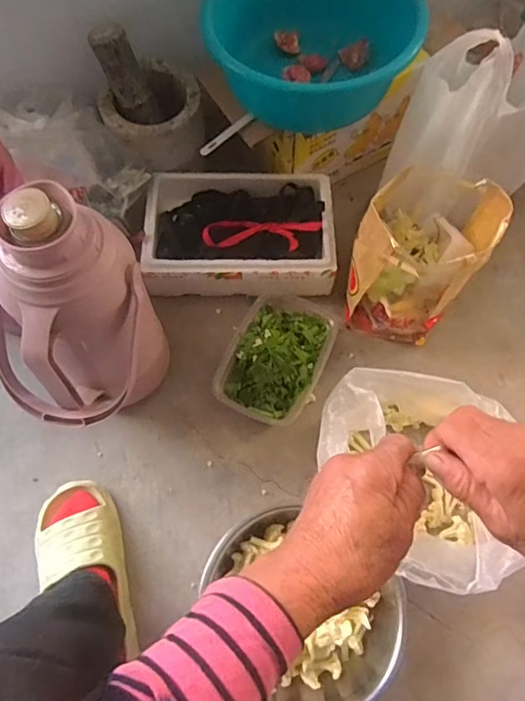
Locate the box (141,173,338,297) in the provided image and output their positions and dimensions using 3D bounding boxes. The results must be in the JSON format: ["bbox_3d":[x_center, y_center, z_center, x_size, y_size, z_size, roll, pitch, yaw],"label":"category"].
[{"bbox_3d":[-0.036,-0.190,0.876,0.304,0.069,0.212,1,66,-1],"label":"box"}]

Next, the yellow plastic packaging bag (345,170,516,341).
[{"bbox_3d":[0.234,-0.141,0.801,0.168,0.206,0.206,32,70,12],"label":"yellow plastic packaging bag"}]

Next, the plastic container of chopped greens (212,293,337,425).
[{"bbox_3d":[0.021,0.011,0.819,0.140,0.046,0.208,25,68,10],"label":"plastic container of chopped greens"}]

